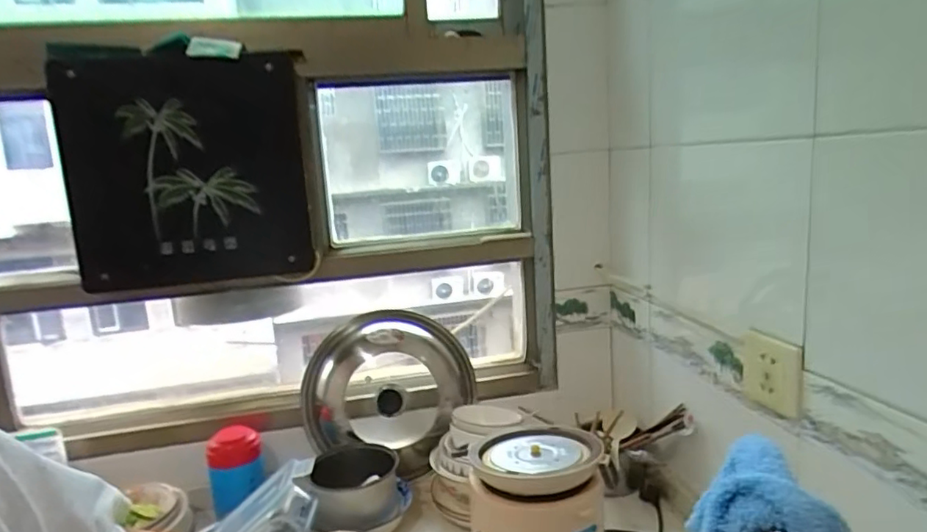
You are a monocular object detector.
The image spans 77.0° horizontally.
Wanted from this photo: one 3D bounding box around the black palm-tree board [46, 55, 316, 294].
[{"bbox_3d":[-0.410,-0.140,0.879,0.334,0.327,0.038,-6,11,-14],"label":"black palm-tree board"}]

